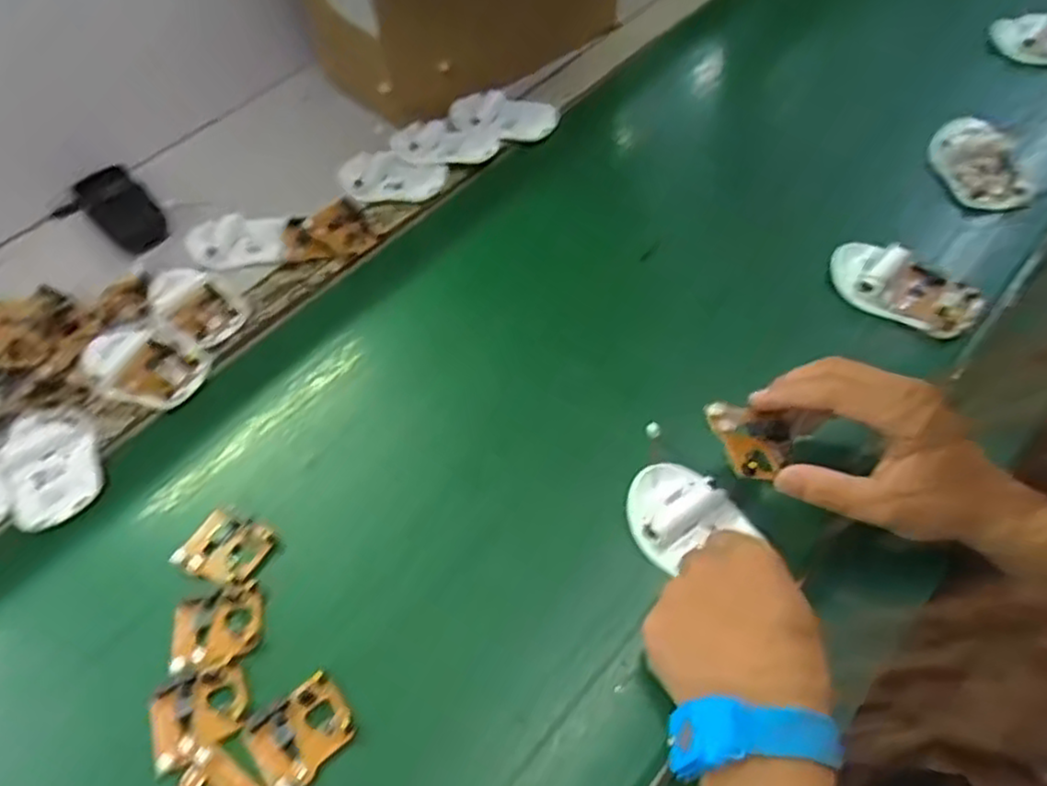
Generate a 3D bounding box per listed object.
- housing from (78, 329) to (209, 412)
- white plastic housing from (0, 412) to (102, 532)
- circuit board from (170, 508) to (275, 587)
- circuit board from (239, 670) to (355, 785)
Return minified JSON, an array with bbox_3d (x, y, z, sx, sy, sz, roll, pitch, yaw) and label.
[{"bbox_3d":[-0.276,-0.022,0.528,0.083,0.018,0.053,14,57,17],"label":"housing"},{"bbox_3d":[-0.319,0.050,0.491,0.058,0.013,0.085,-23,55,-9],"label":"white plastic housing"},{"bbox_3d":[-0.184,0.095,0.448,0.052,0.006,0.041,18,58,19],"label":"circuit board"},{"bbox_3d":[-0.117,0.177,0.383,0.050,0.007,0.043,-40,62,-17],"label":"circuit board"}]

